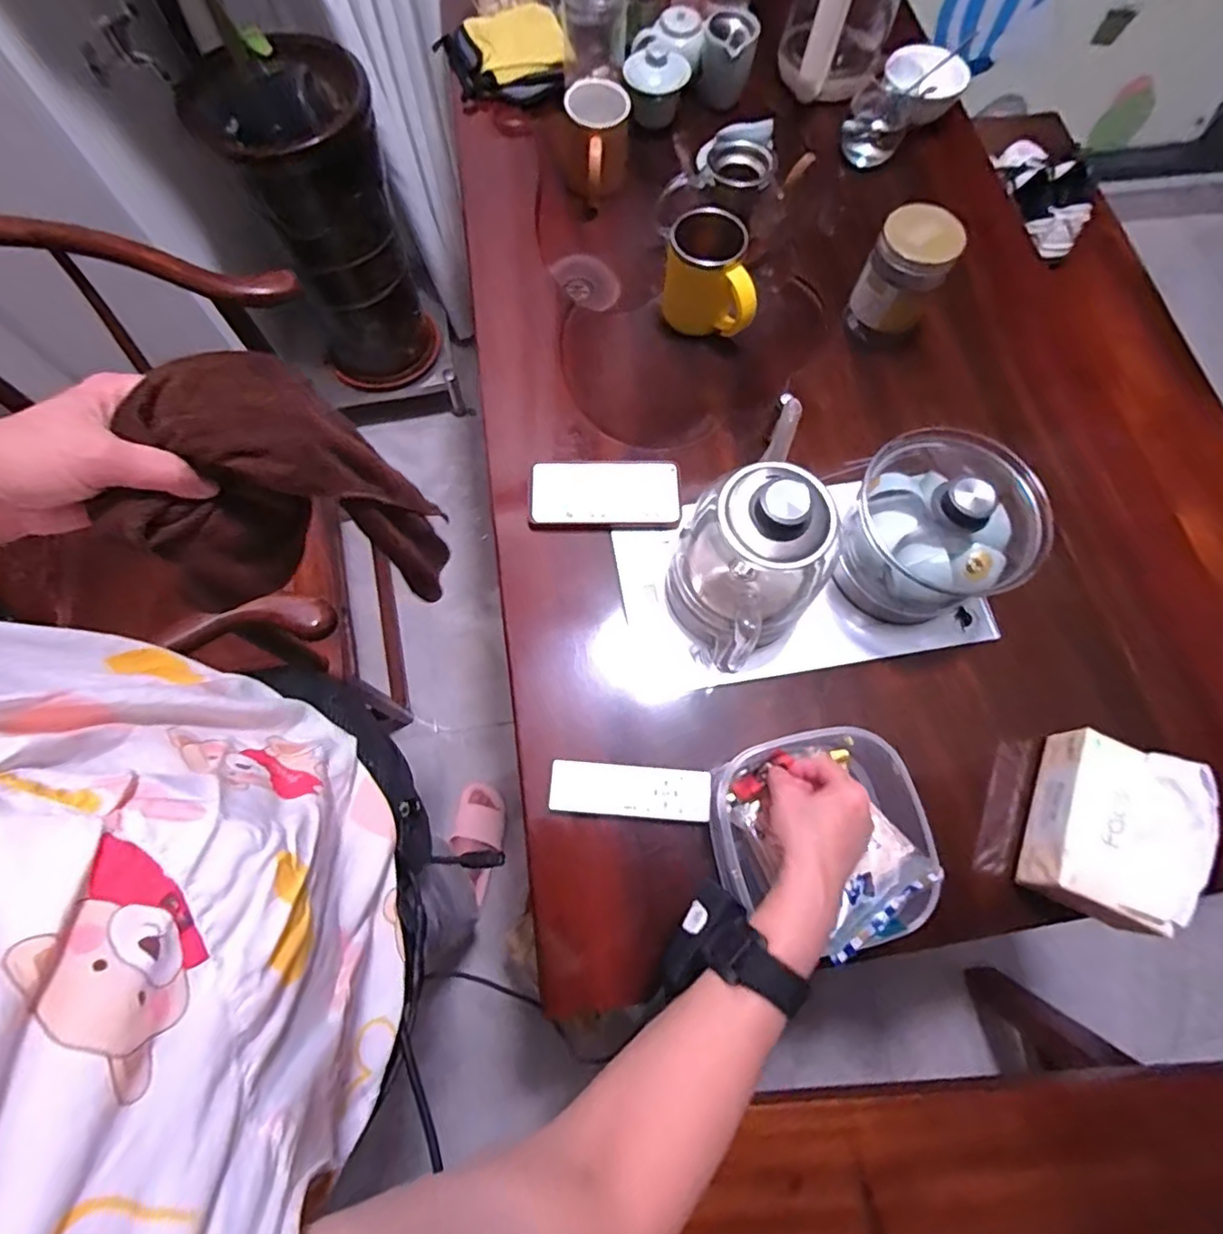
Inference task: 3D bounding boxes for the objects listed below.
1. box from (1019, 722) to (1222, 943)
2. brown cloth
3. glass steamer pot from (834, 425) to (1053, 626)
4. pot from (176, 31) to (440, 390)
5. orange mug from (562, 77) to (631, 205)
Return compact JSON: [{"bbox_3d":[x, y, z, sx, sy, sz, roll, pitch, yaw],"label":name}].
[{"bbox_3d":[0.428,0.183,0.493,0.097,0.065,0.141,24,72,6],"label":"box"},{"bbox_3d":[-0.214,-0.070,0.407,0.143,0.219,0.079,-21,73,-8],"label":"brown cloth"},{"bbox_3d":[0.298,-0.081,0.545,0.132,0.139,0.156,-35,76,-12],"label":"glass steamer pot"},{"bbox_3d":[-0.543,-0.745,1.191,0.267,0.612,0.288,0,71,-1],"label":"pot"},{"bbox_3d":[-0.021,-0.622,0.770,0.081,0.100,0.114,4,71,0],"label":"orange mug"}]

